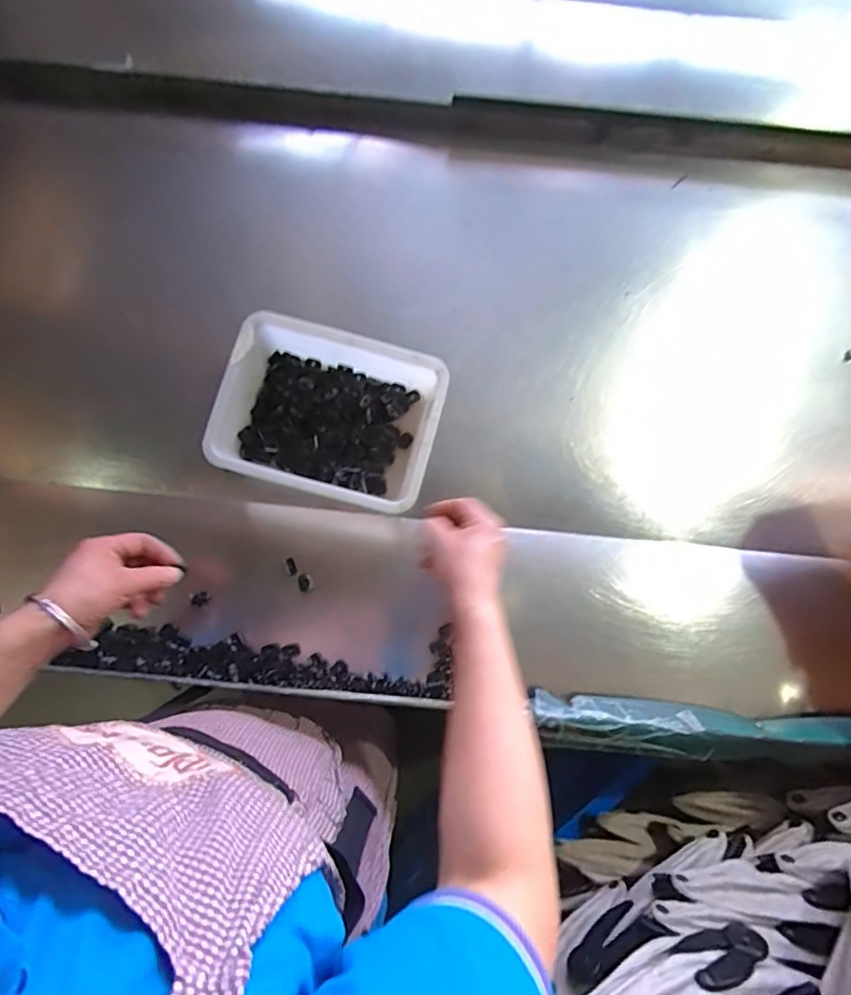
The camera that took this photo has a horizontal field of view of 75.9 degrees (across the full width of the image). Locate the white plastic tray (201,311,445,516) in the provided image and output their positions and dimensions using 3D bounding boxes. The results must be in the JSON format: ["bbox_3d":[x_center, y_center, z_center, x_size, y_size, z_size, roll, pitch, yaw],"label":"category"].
[{"bbox_3d":[-0.108,-0.086,0.624,0.233,0.100,0.177,13,77,2],"label":"white plastic tray"}]

